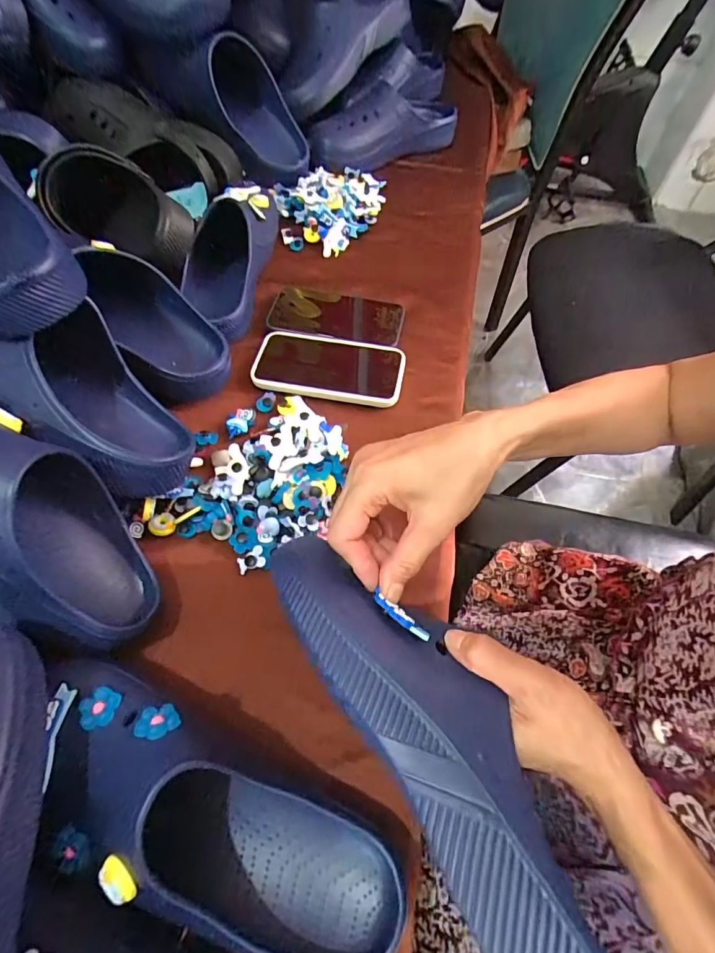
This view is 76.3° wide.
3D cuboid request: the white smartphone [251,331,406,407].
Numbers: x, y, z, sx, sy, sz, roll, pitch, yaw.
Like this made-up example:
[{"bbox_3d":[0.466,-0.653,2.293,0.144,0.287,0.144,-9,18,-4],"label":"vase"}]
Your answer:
[{"bbox_3d":[-0.032,-0.125,0.516,0.165,0.013,0.083,10,60,3],"label":"white smartphone"}]

